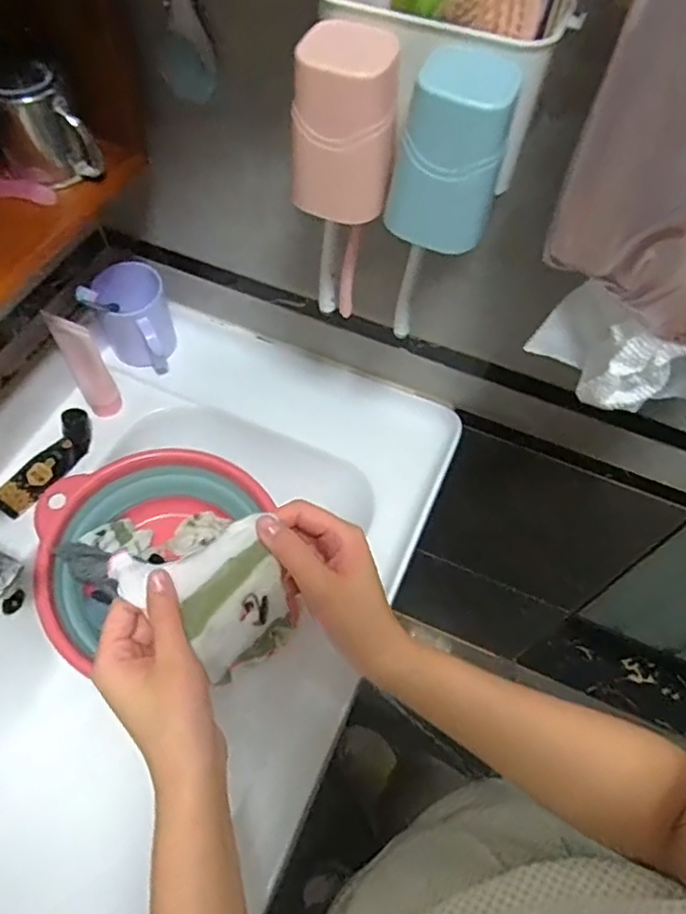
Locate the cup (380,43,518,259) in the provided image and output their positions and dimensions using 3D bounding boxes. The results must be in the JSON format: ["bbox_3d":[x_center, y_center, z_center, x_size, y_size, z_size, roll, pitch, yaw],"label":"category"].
[{"bbox_3d":[0.065,-0.184,0.367,0.065,0.096,0.060,18,60,7],"label":"cup"}]

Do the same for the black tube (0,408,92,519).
[{"bbox_3d":[-0.341,0.003,0.691,0.047,0.032,0.137,30,63,14],"label":"black tube"}]

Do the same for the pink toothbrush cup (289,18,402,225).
[{"bbox_3d":[-0.001,-0.209,0.384,0.065,0.099,0.054,1,60,-3],"label":"pink toothbrush cup"}]

